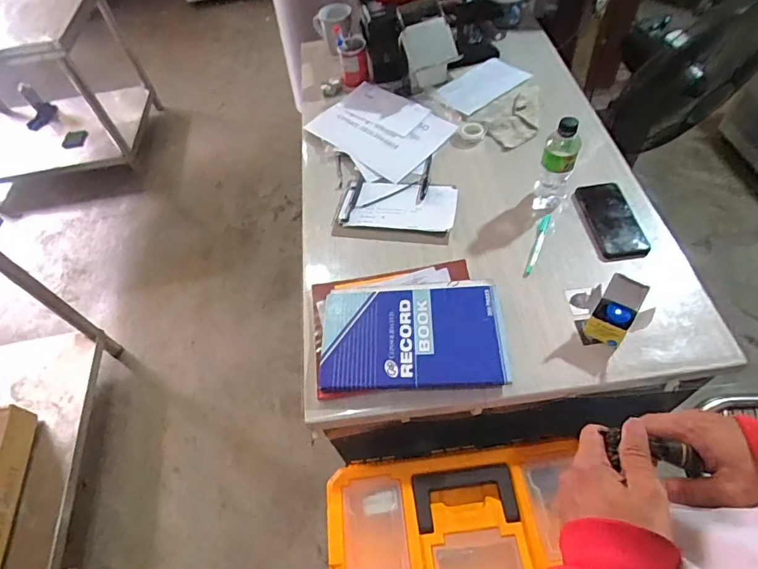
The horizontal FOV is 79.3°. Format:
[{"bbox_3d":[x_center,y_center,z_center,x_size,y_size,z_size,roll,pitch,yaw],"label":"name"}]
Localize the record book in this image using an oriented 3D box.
[{"bbox_3d":[0.052,0.077,0.721,0.282,0.021,0.177,-3,55,6],"label":"record book"}]

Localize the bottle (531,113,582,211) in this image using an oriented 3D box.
[{"bbox_3d":[0.318,-0.212,0.814,0.060,0.184,0.052,19,60,20],"label":"bottle"}]

